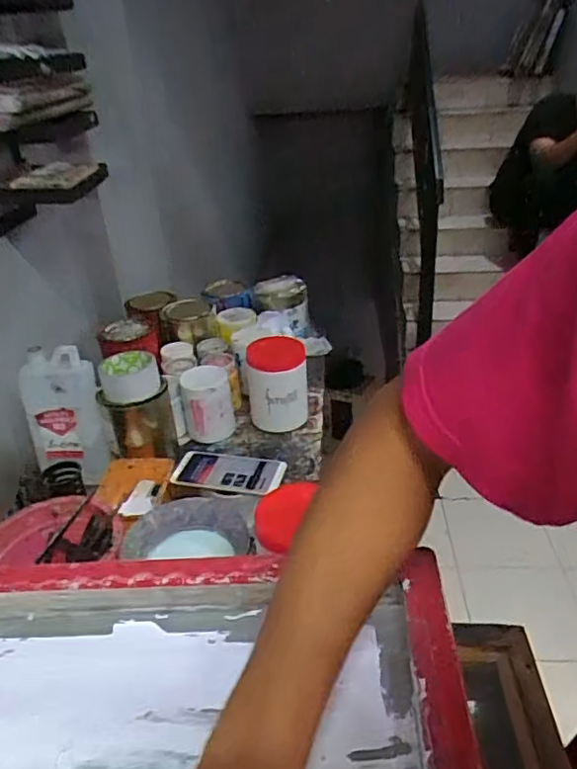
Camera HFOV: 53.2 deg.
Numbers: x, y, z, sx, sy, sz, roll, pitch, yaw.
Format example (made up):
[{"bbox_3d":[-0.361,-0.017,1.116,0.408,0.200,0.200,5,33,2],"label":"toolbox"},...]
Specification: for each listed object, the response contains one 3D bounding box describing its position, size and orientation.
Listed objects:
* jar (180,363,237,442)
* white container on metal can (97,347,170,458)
[{"bbox_3d":[-0.138,0.031,0.993,0.083,0.116,0.070,-11,31,-12],"label":"jar"},{"bbox_3d":[-0.235,0.046,0.903,0.093,0.189,0.089,-13,31,-16],"label":"white container on metal can"}]

